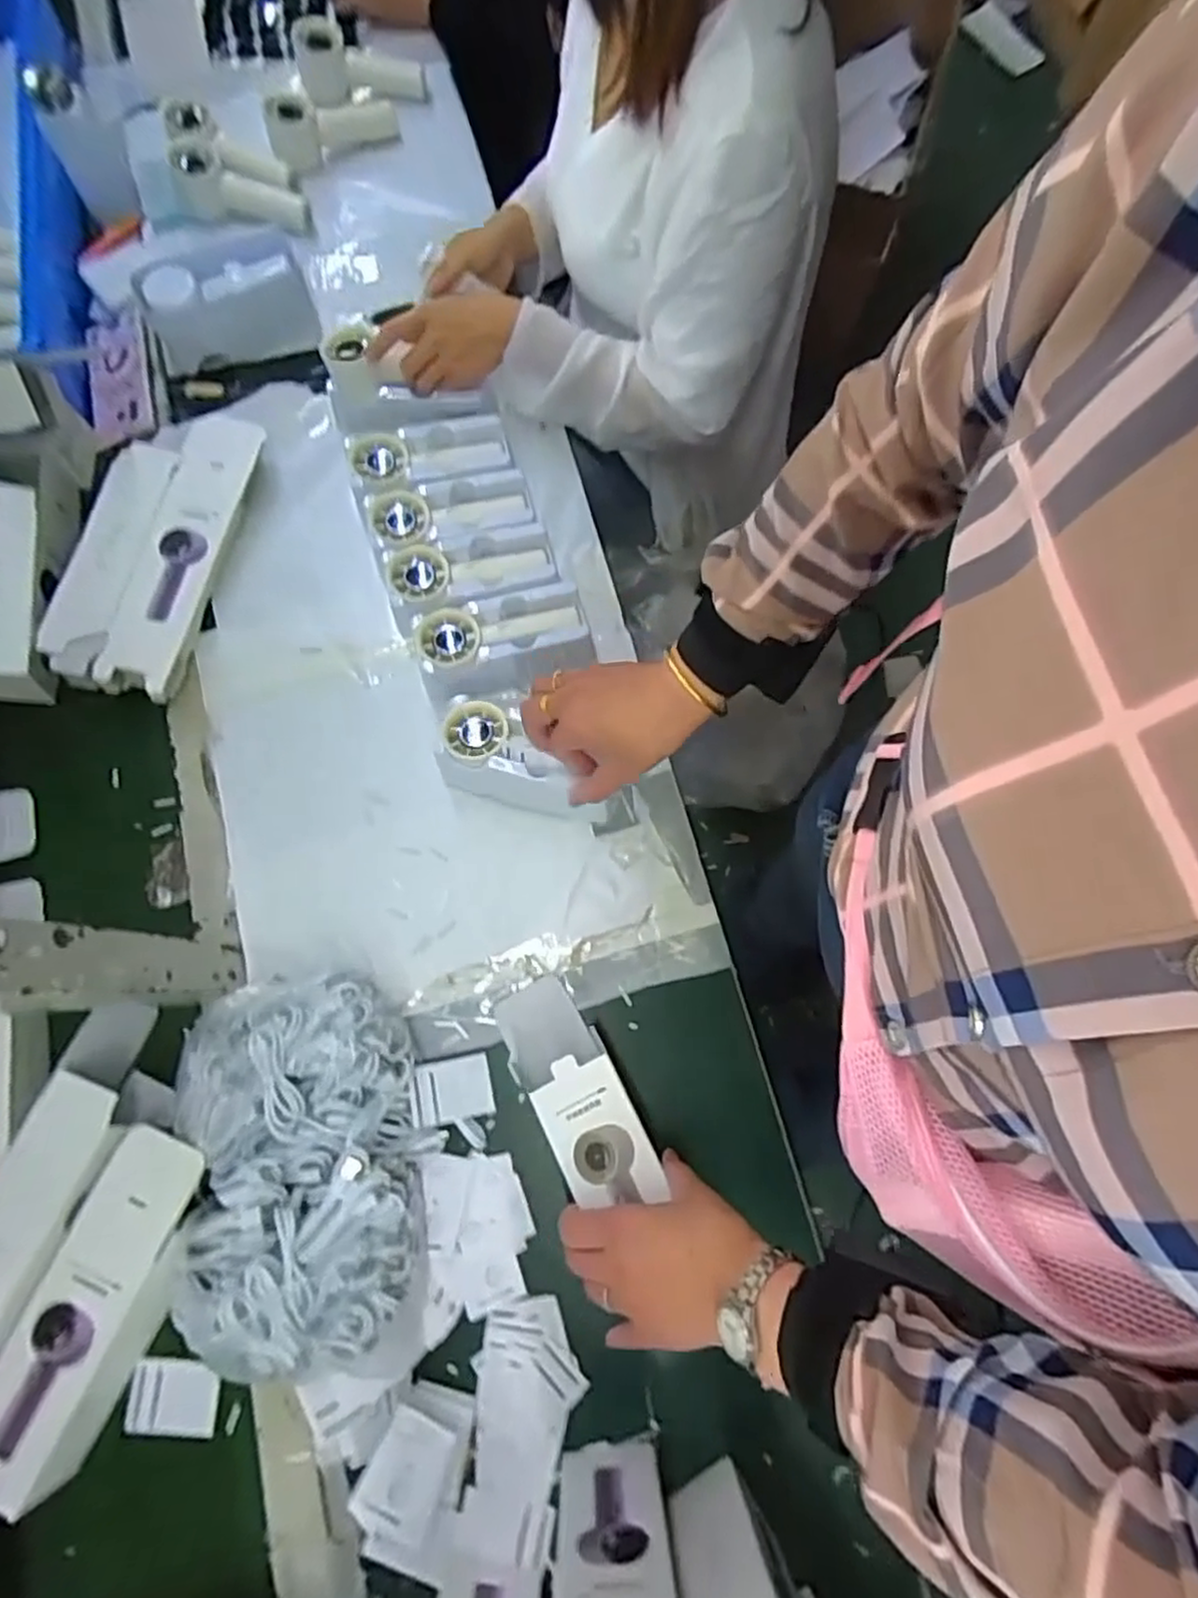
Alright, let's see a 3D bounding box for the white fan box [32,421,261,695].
[{"bbox_3d":[-0.427,-0.242,0.694,0.126,0.049,0.290,11,76,3],"label":"white fan box"}]

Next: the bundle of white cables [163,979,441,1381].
[{"bbox_3d":[-0.228,0.274,0.548,0.187,0.073,0.263,-12,76,-3],"label":"bundle of white cables"}]

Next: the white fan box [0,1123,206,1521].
[{"bbox_3d":[-0.365,0.369,0.527,0.081,0.050,0.237,23,77,6],"label":"white fan box"}]

